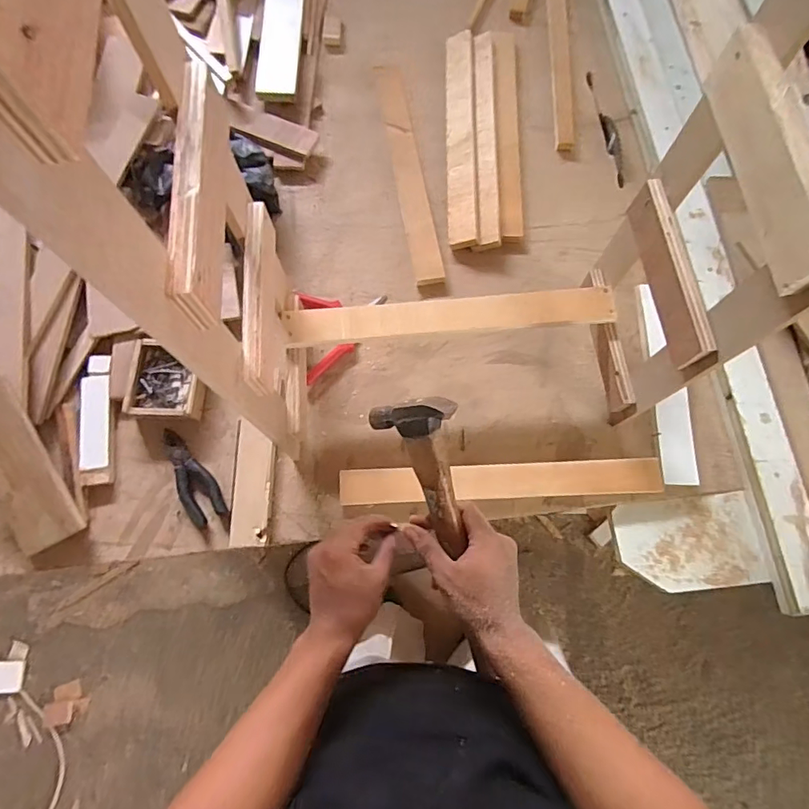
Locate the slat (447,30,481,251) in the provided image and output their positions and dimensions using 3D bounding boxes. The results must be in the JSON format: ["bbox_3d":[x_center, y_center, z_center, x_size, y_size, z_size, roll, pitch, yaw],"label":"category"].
[{"bbox_3d":[0.094,-0.455,0.828,0.046,0.022,0.438,1,72,-1],"label":"slat"}]

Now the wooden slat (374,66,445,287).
[{"bbox_3d":[0.006,-0.390,0.815,0.047,0.010,0.433,-8,73,-4],"label":"wooden slat"}]

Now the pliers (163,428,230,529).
[{"bbox_3d":[-0.288,0.096,0.670,0.050,0.014,0.141,-29,75,-10],"label":"pliers"}]

